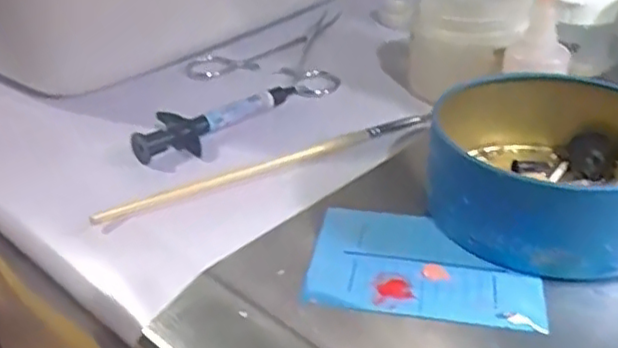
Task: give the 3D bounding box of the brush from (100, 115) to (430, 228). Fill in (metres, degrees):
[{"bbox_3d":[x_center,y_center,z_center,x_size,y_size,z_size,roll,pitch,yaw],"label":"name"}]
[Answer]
[{"bbox_3d":[-0.014,-0.005,0.306,0.170,0.008,0.007,-18,35,-25],"label":"brush"}]

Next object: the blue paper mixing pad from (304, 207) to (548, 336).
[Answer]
[{"bbox_3d":[0.042,0.032,0.243,0.080,0.004,0.059,4,32,10],"label":"blue paper mixing pad"}]

